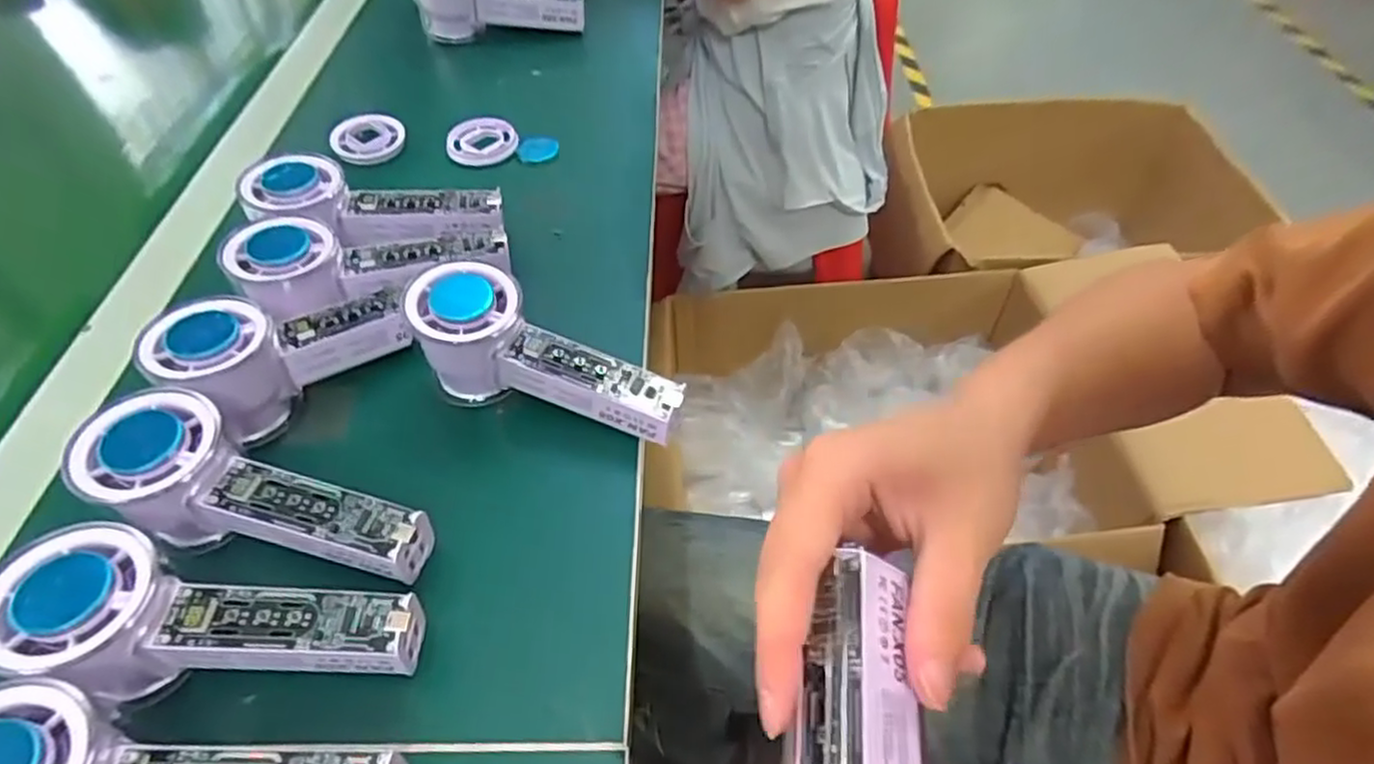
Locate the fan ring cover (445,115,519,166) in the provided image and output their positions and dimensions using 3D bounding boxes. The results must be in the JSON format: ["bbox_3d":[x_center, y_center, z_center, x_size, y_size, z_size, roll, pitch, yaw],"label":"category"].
[{"bbox_3d":[-0.155,-0.183,0.541,0.053,0.005,0.045,5,67,-1],"label":"fan ring cover"}]

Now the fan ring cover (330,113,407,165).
[{"bbox_3d":[-0.243,-0.187,0.545,0.053,0.013,0.050,-18,52,-12],"label":"fan ring cover"}]

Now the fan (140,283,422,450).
[{"bbox_3d":[-0.209,-0.021,0.376,0.117,0.060,0.054,-37,58,-25],"label":"fan"}]

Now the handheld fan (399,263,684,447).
[{"bbox_3d":[-0.076,-0.005,0.376,0.145,0.060,0.054,23,54,1],"label":"handheld fan"}]

